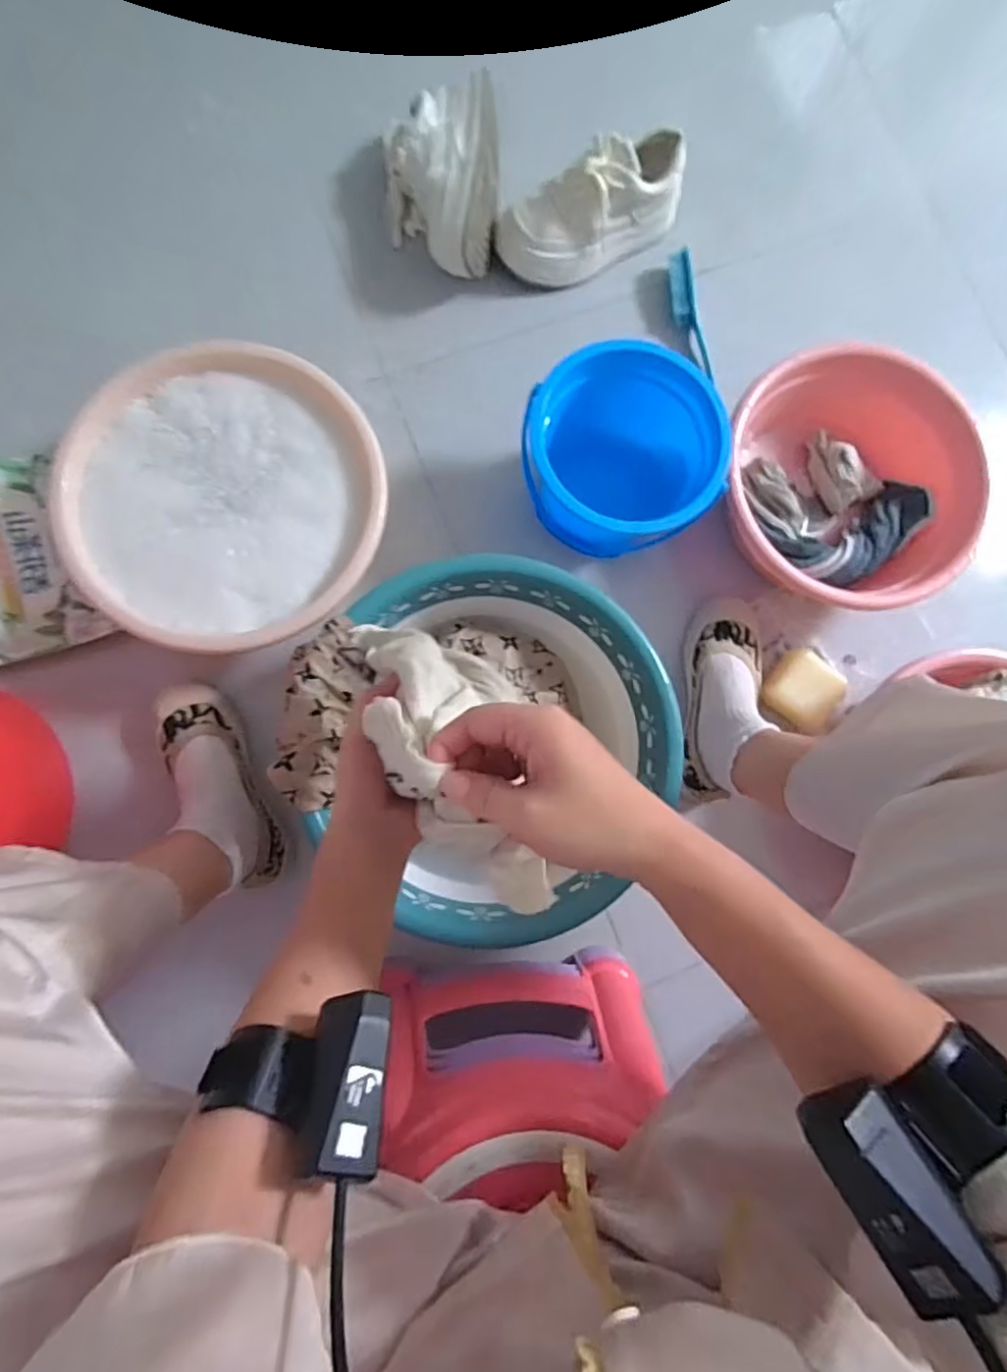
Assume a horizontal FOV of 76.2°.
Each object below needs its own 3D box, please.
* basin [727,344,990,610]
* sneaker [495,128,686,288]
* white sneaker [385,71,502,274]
[{"bbox_3d":[0.389,-0.228,0.759,0.285,0.115,0.283,0,83,-3],"label":"basin"},{"bbox_3d":[0.111,-0.573,0.772,0.223,0.100,0.081,-20,85,-5],"label":"sneaker"},{"bbox_3d":[-0.072,-0.604,0.774,0.131,0.095,0.209,-4,83,-4],"label":"white sneaker"}]

